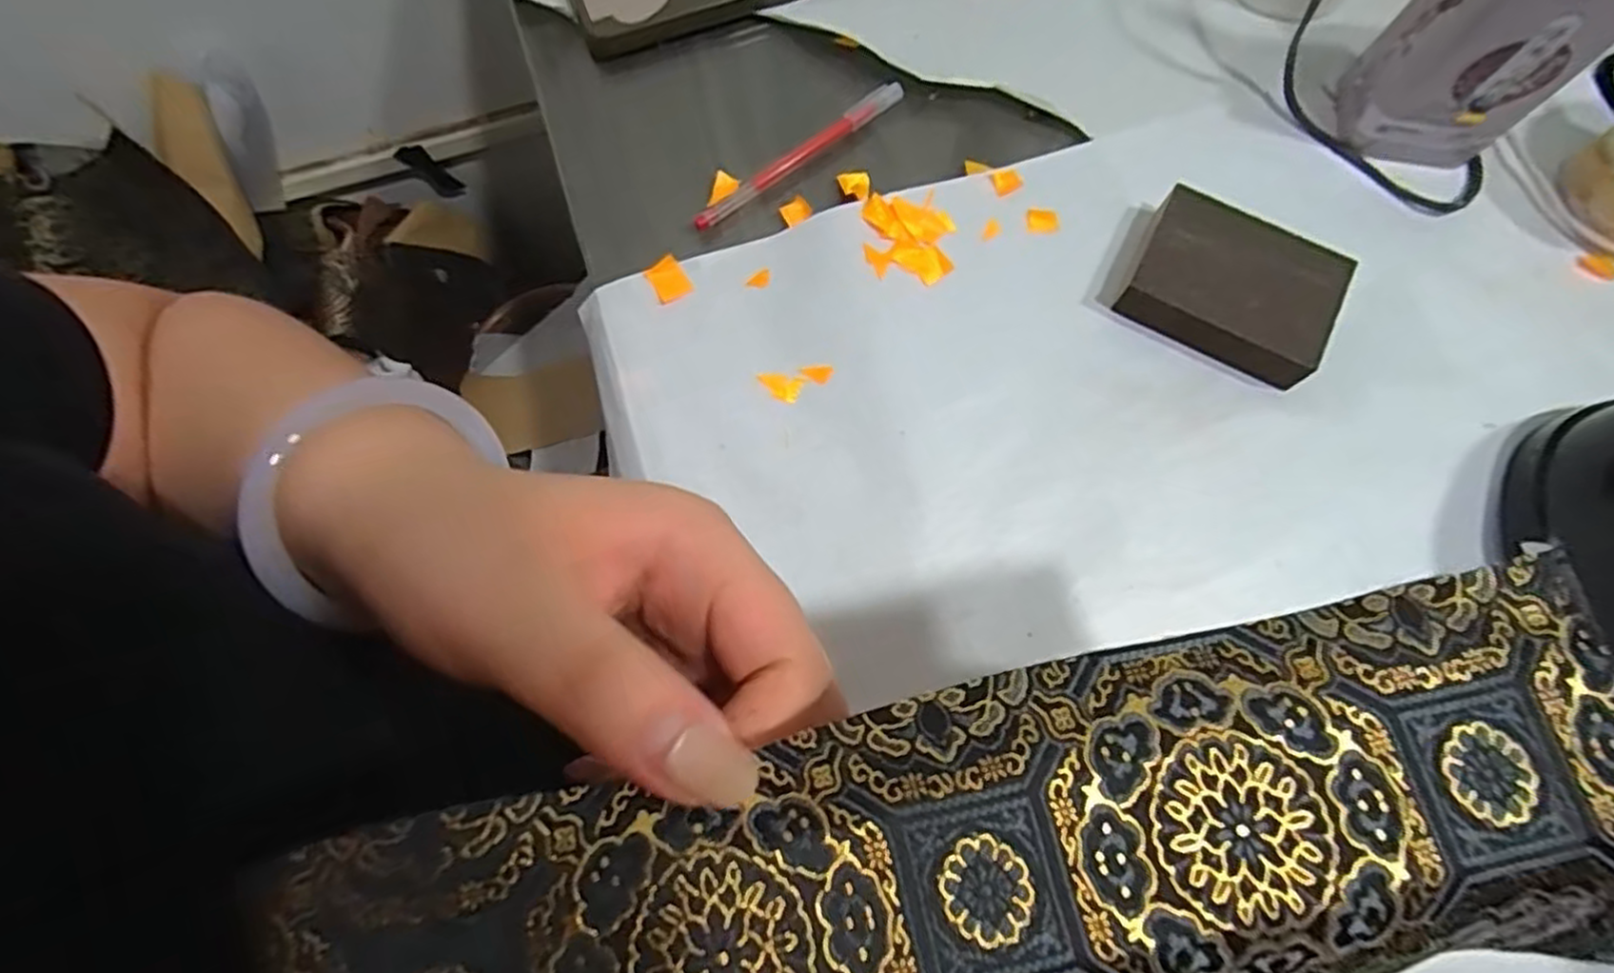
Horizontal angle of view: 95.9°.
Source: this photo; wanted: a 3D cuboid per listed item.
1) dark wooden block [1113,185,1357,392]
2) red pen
[{"bbox_3d":[0.220,-0.104,0.376,0.098,0.026,0.073,28,76,8],"label":"dark wooden block"},{"bbox_3d":[-0.004,-0.188,0.411,0.142,0.013,0.011,-35,77,-9],"label":"red pen"}]

